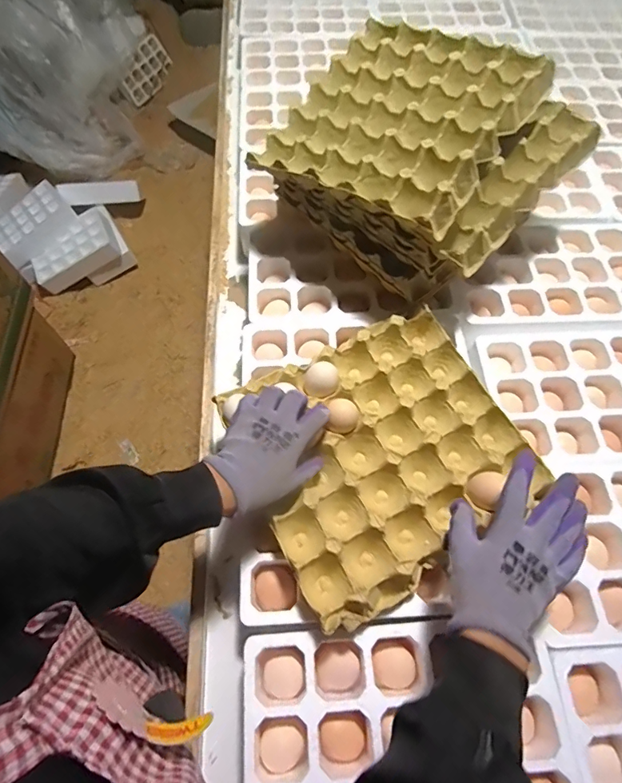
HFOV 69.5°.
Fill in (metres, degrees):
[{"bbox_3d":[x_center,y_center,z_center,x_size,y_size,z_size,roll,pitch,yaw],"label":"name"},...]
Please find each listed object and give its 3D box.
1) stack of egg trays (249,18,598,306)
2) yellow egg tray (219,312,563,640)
[{"bbox_3d":[0.143,-0.307,0.597,0.327,0.161,0.291,32,67,15],"label":"stack of egg trays"},{"bbox_3d":[0.081,0.062,0.513,0.292,0.048,0.281,-25,66,-13],"label":"yellow egg tray"}]

